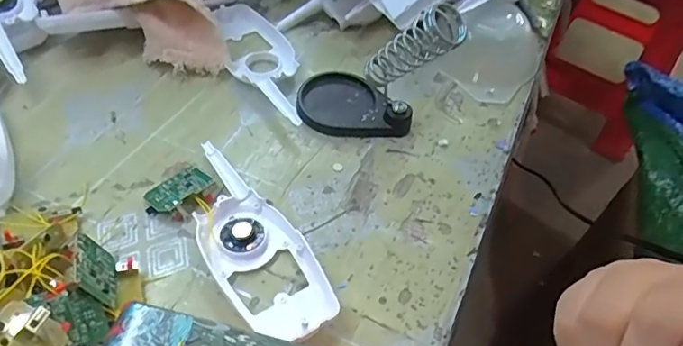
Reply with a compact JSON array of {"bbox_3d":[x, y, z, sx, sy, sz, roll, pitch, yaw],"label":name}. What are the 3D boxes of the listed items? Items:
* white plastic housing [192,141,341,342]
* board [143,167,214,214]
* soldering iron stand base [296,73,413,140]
[{"bbox_3d":[-0.063,0.041,0.336,0.058,0.020,0.157,-28,59,-26],"label":"white plastic housing"},{"bbox_3d":[-0.113,0.011,0.358,0.042,0.004,0.031,-36,42,-29],"label":"board"},{"bbox_3d":[0.012,-0.059,0.425,0.092,0.023,0.063,14,51,5],"label":"soldering iron stand base"}]

